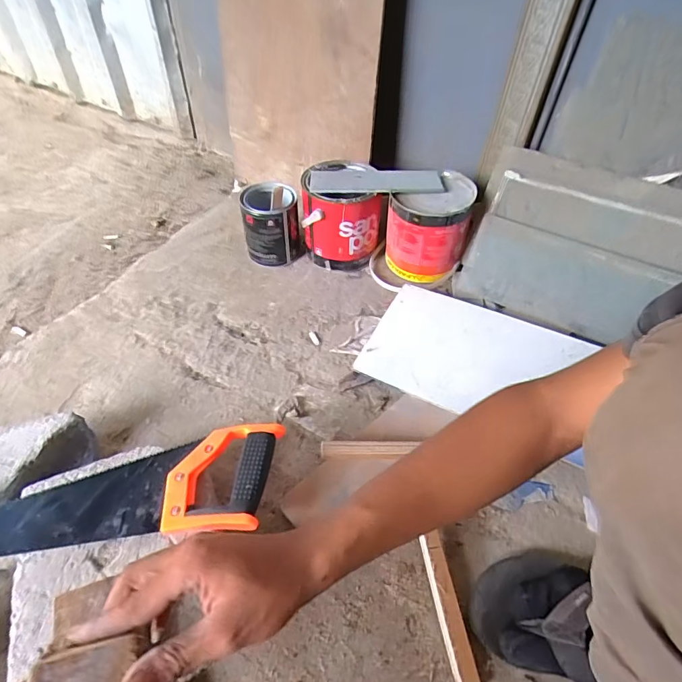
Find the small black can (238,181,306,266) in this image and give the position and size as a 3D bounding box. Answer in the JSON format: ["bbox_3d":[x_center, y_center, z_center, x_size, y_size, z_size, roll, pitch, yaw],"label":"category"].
[{"bbox_3d":[-0.136,-0.226,0.859,0.107,0.146,0.111,1,47,-1],"label":"small black can"}]

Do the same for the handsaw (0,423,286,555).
[{"bbox_3d":[-0.277,0.178,0.468,0.418,0.020,0.113,-9,48,-9],"label":"handsaw"}]

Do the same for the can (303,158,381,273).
[{"bbox_3d":[-0.006,-0.238,0.849,0.139,0.178,0.136,1,47,-1],"label":"can"}]

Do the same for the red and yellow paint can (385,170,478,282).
[{"bbox_3d":[0.166,-0.218,0.821,0.141,0.146,0.148,1,47,-1],"label":"red and yellow paint can"}]

